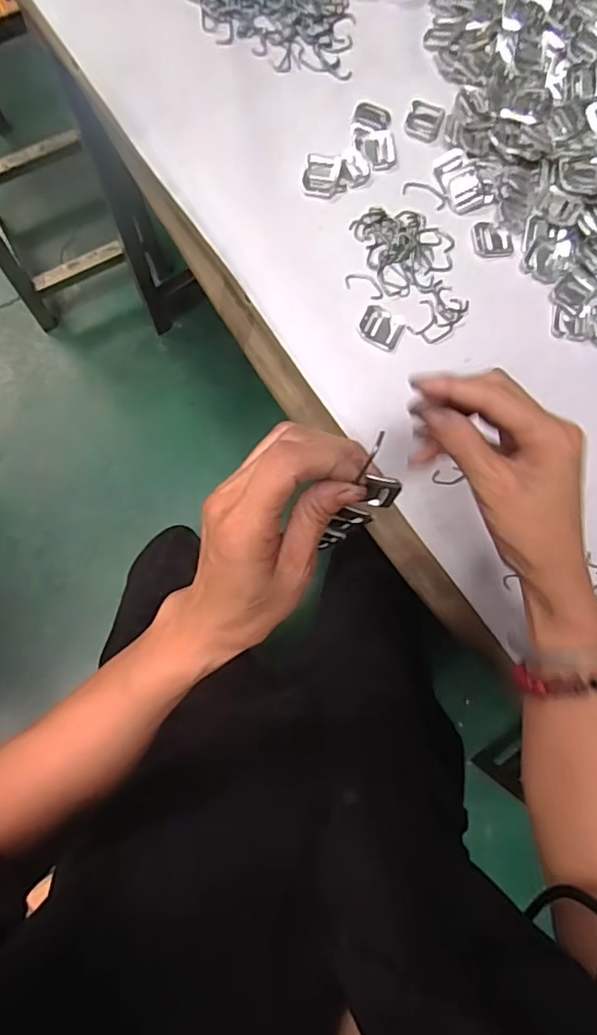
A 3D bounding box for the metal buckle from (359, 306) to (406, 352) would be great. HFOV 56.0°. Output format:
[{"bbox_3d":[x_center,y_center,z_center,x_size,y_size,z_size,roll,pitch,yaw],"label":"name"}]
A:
[{"bbox_3d":[0.069,-0.157,0.466,0.035,0.004,0.032,26,81,0],"label":"metal buckle"}]

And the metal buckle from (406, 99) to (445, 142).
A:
[{"bbox_3d":[0.111,-0.348,0.493,0.031,0.004,0.035,19,81,-1],"label":"metal buckle"}]

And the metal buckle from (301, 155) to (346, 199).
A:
[{"bbox_3d":[0.022,-0.291,0.477,0.036,0.010,0.036,4,82,-3],"label":"metal buckle"}]

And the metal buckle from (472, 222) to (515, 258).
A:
[{"bbox_3d":[0.167,-0.240,0.484,0.034,0.004,0.032,-4,83,-5],"label":"metal buckle"}]

